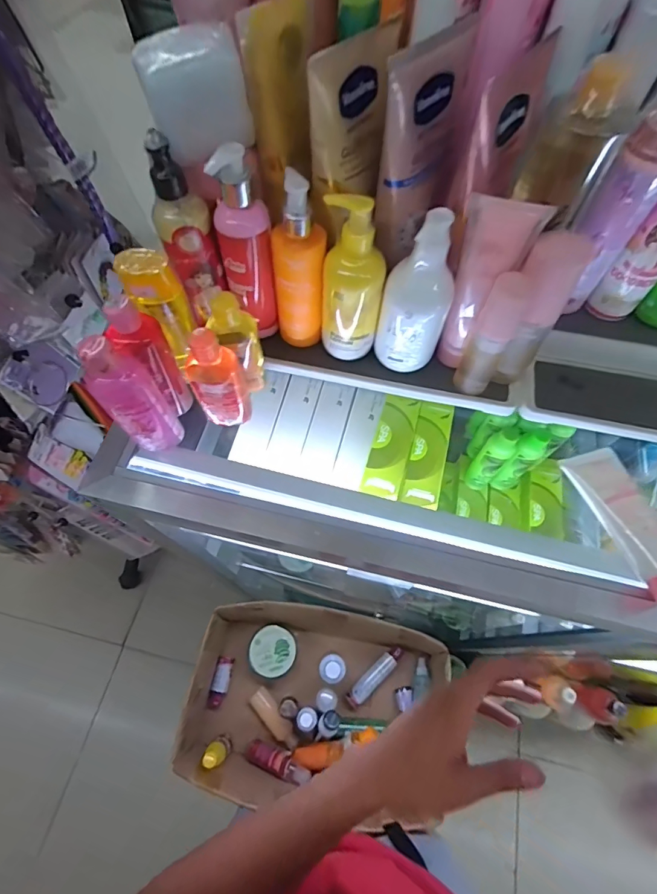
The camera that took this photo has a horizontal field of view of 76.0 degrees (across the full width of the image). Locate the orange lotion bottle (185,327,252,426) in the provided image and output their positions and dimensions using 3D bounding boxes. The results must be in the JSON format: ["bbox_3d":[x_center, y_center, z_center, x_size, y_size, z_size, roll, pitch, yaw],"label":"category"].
[{"bbox_3d":[-0.102,-0.057,0.393,0.045,0.117,0.028,-26,66,-11],"label":"orange lotion bottle"}]

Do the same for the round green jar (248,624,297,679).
[{"bbox_3d":[-0.116,0.430,0.886,0.096,0.047,0.097,0,64,1],"label":"round green jar"}]

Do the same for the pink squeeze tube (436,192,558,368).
[{"bbox_3d":[0.133,-0.135,0.375,0.053,0.158,0.031,19,66,10],"label":"pink squeeze tube"}]

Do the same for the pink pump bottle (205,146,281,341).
[{"bbox_3d":[-0.074,-0.180,0.389,0.046,0.172,0.038,-5,64,-1],"label":"pink pump bottle"}]

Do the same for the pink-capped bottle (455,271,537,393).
[{"bbox_3d":[0.149,-0.098,0.386,0.033,0.122,0.035,26,67,13],"label":"pink-capped bottle"}]

